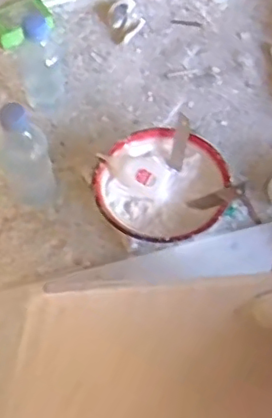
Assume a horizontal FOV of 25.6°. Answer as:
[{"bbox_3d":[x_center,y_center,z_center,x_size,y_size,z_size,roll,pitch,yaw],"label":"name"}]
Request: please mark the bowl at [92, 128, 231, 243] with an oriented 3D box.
[{"bbox_3d":[0.036,-0.026,0.794,0.165,0.042,0.170,-1,56,1],"label":"bowl"}]

